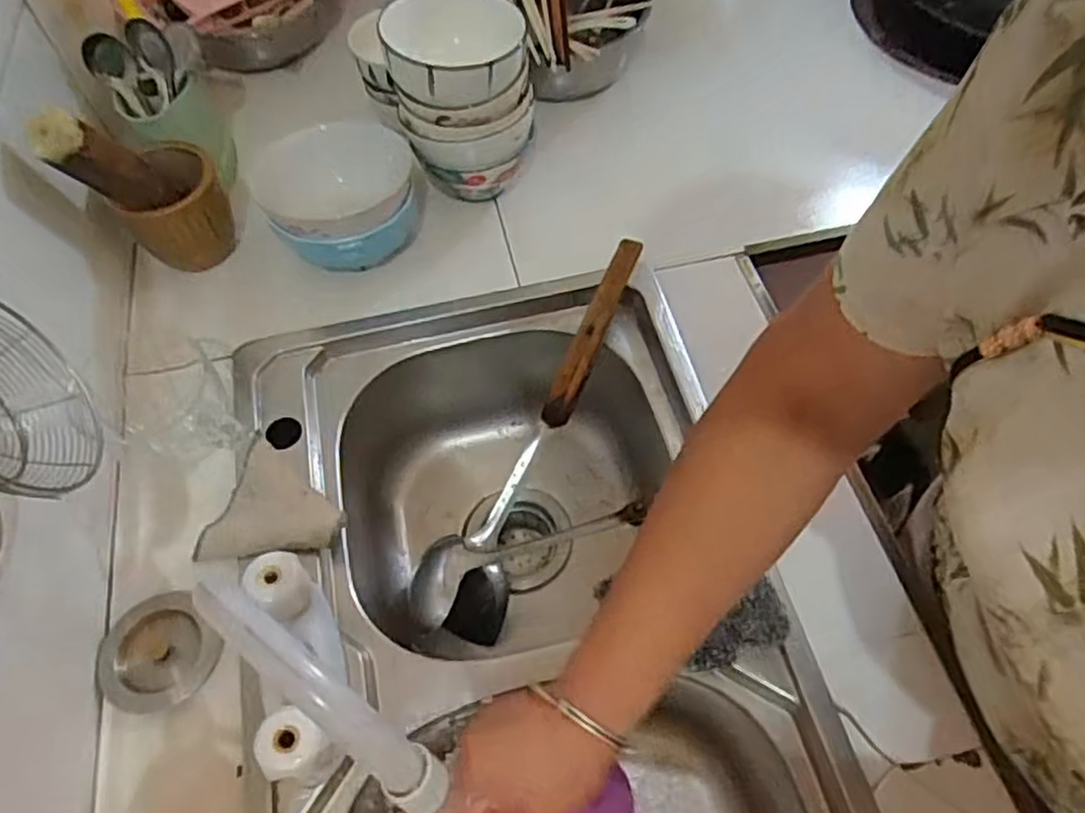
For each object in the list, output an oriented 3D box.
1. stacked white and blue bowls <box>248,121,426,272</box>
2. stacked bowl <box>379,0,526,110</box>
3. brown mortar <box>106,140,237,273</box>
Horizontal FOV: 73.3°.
[{"bbox_3d":[-0.186,-0.195,0.688,0.148,0.077,0.119,-29,62,-16],"label":"stacked white and blue bowls"},{"bbox_3d":[-0.076,-0.316,0.648,0.123,0.049,0.115,0,58,1],"label":"stacked bowl"},{"bbox_3d":[-0.348,-0.188,0.697,0.091,0.094,0.081,-30,62,-17],"label":"brown mortar"}]

